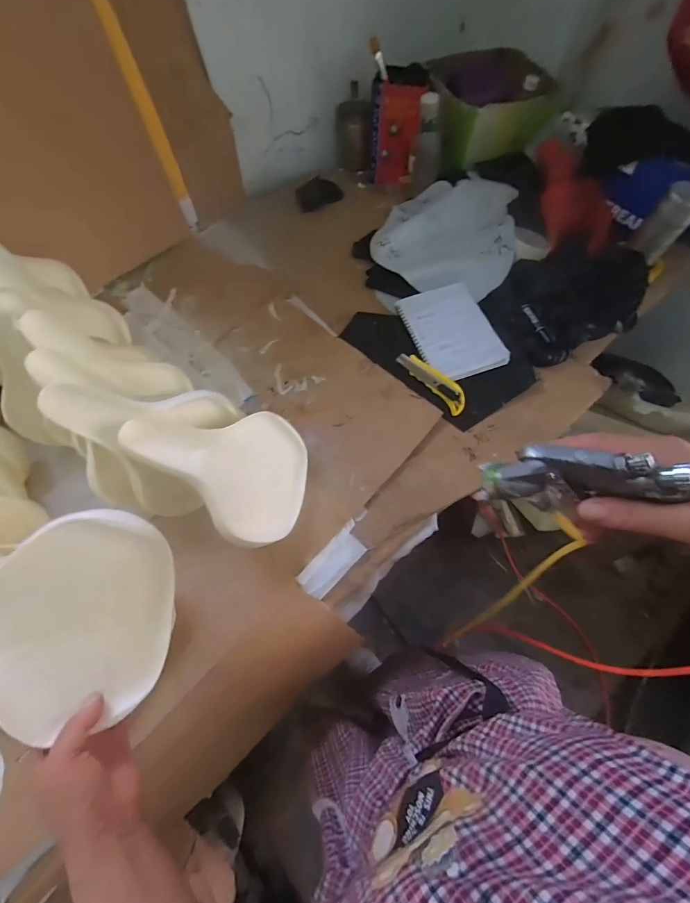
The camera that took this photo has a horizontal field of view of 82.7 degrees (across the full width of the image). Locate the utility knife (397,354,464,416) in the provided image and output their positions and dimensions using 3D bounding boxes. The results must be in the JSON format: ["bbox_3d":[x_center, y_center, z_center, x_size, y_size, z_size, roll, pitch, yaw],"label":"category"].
[{"bbox_3d":[0.156,-0.130,0.694,0.037,0.022,0.147,-32,67,-15],"label":"utility knife"}]

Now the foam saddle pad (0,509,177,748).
[{"bbox_3d":[-0.267,0.165,0.336,0.241,0.050,0.181,-20,90,-35],"label":"foam saddle pad"}]

